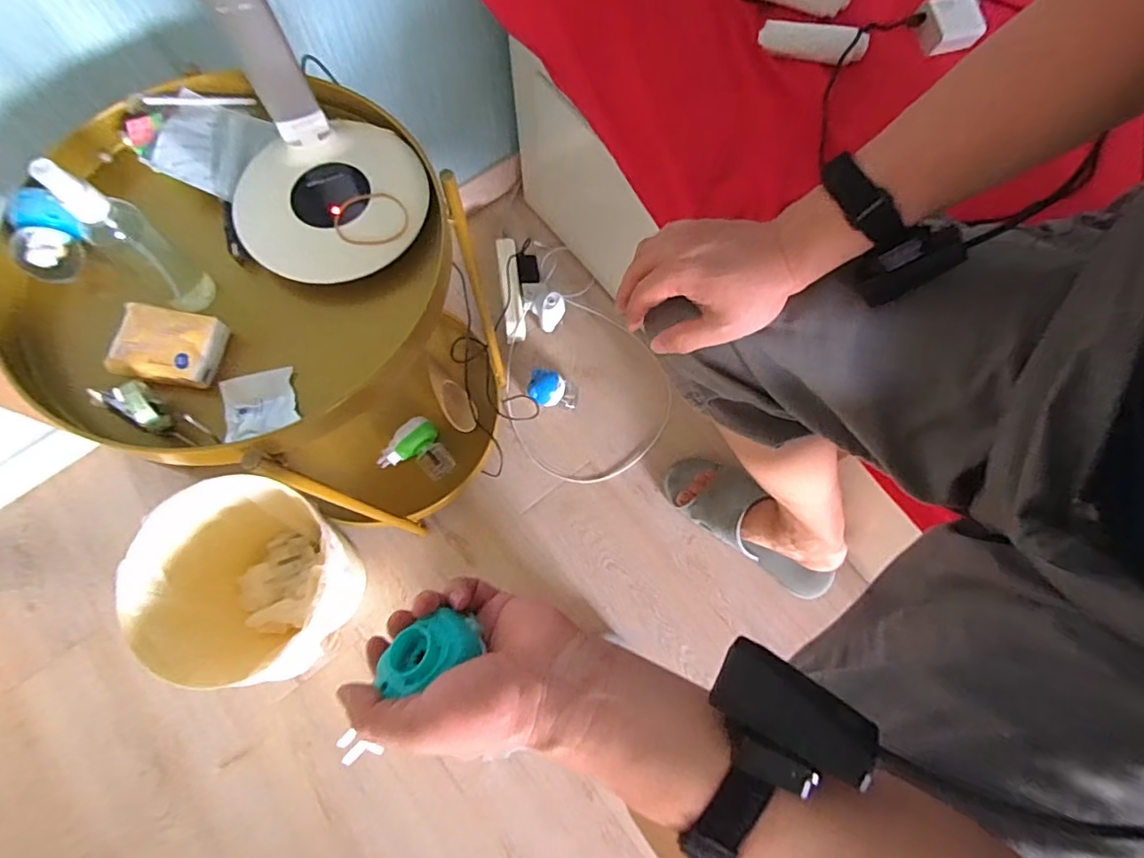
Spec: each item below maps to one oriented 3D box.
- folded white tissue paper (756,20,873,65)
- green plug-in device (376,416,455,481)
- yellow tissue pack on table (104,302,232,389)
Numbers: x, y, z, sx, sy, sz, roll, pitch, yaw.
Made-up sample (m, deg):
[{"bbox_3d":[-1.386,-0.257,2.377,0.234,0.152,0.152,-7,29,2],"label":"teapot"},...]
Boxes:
[{"bbox_3d":[0.250,-0.400,0.573,0.108,0.030,0.023,12,73,2],"label":"folded white tissue paper"},{"bbox_3d":[-0.228,0.037,0.812,0.091,0.043,0.091,41,76,10],"label":"green plug-in device"},{"bbox_3d":[-0.320,-0.066,0.437,0.072,0.020,0.058,10,73,2],"label":"yellow tissue pack on table"}]

